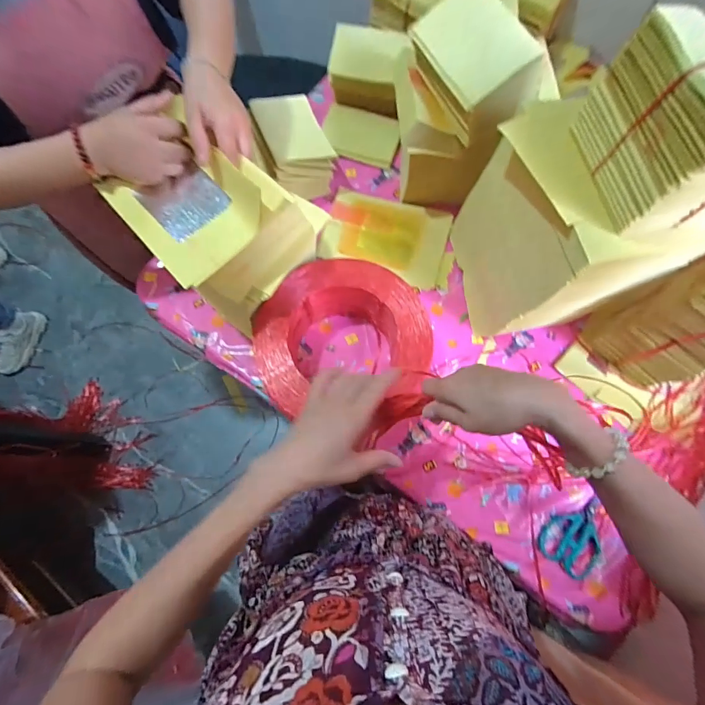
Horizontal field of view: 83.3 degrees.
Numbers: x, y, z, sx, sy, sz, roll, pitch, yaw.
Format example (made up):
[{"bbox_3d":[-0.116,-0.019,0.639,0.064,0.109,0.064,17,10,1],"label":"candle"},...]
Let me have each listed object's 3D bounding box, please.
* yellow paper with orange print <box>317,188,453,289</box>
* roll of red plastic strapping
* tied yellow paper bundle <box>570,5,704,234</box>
[{"bbox_3d":[0.065,-0.226,0.771,0.233,0.028,0.157,16,82,1],"label":"yellow paper with orange print"},{"bbox_3d":[-0.018,-0.004,0.635,0.262,0.115,0.250,0,75,-2],"label":"roll of red plastic strapping"},{"bbox_3d":[0.345,-0.233,0.401,0.132,0.132,0.160,-6,75,-3],"label":"tied yellow paper bundle"}]

